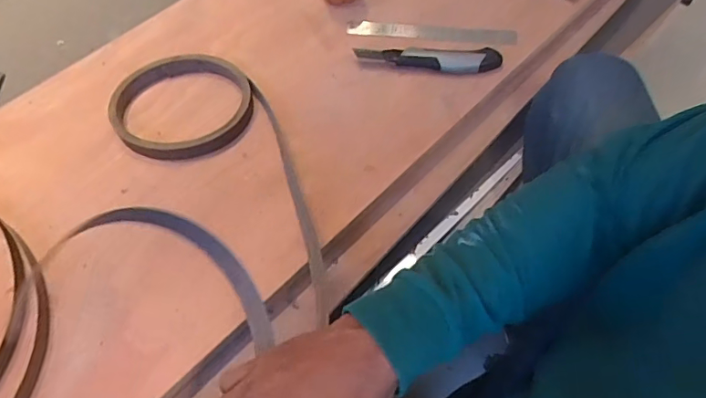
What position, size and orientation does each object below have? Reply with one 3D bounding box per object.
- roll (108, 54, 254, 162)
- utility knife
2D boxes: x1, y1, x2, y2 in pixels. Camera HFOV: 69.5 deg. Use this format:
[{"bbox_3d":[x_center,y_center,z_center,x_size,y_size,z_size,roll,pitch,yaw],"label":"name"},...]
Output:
[{"bbox_3d":[-0.222,-0.126,0.655,0.178,0.030,0.161,-6,60,-3],"label":"roll"},{"bbox_3d":[0.099,-0.186,0.673,0.190,0.017,0.036,5,60,4],"label":"utility knife"}]

